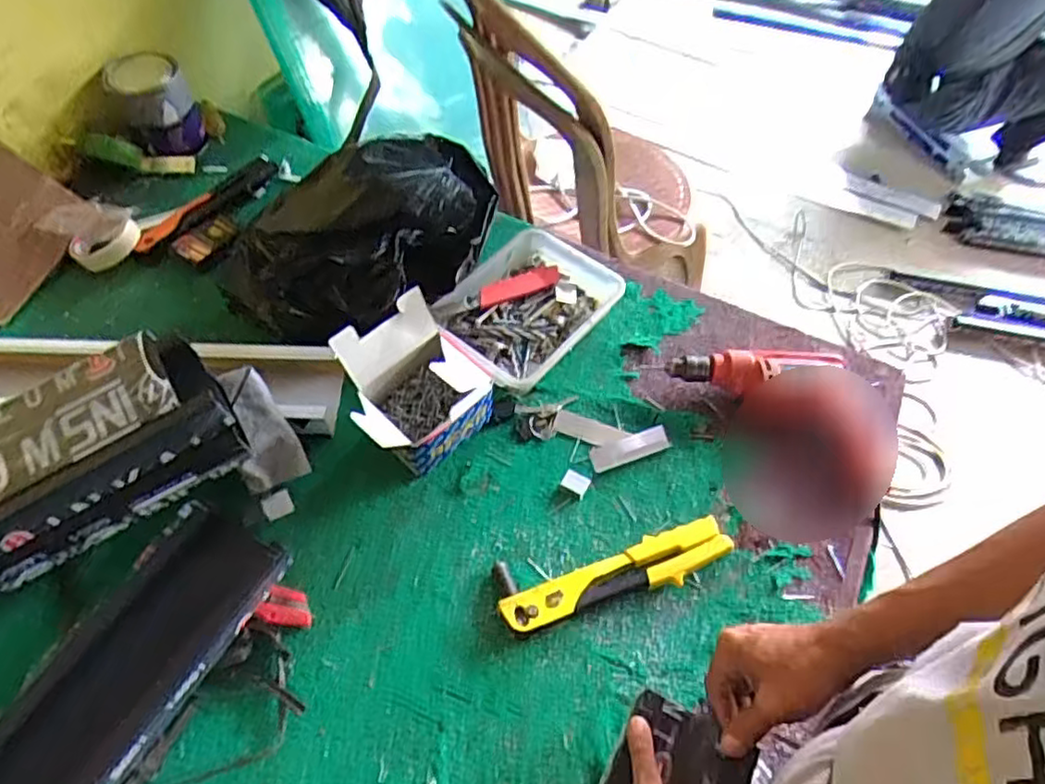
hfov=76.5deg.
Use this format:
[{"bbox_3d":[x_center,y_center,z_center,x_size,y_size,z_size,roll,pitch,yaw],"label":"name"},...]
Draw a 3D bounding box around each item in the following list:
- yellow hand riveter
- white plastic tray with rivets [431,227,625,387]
[{"bbox_3d":[0.098,0.188,0.684,0.243,0.026,0.069,-11,56,-8],"label":"yellow hand riveter"},{"bbox_3d":[0.004,-0.115,0.848,0.228,0.055,0.173,-38,64,-23],"label":"white plastic tray with rivets"}]

